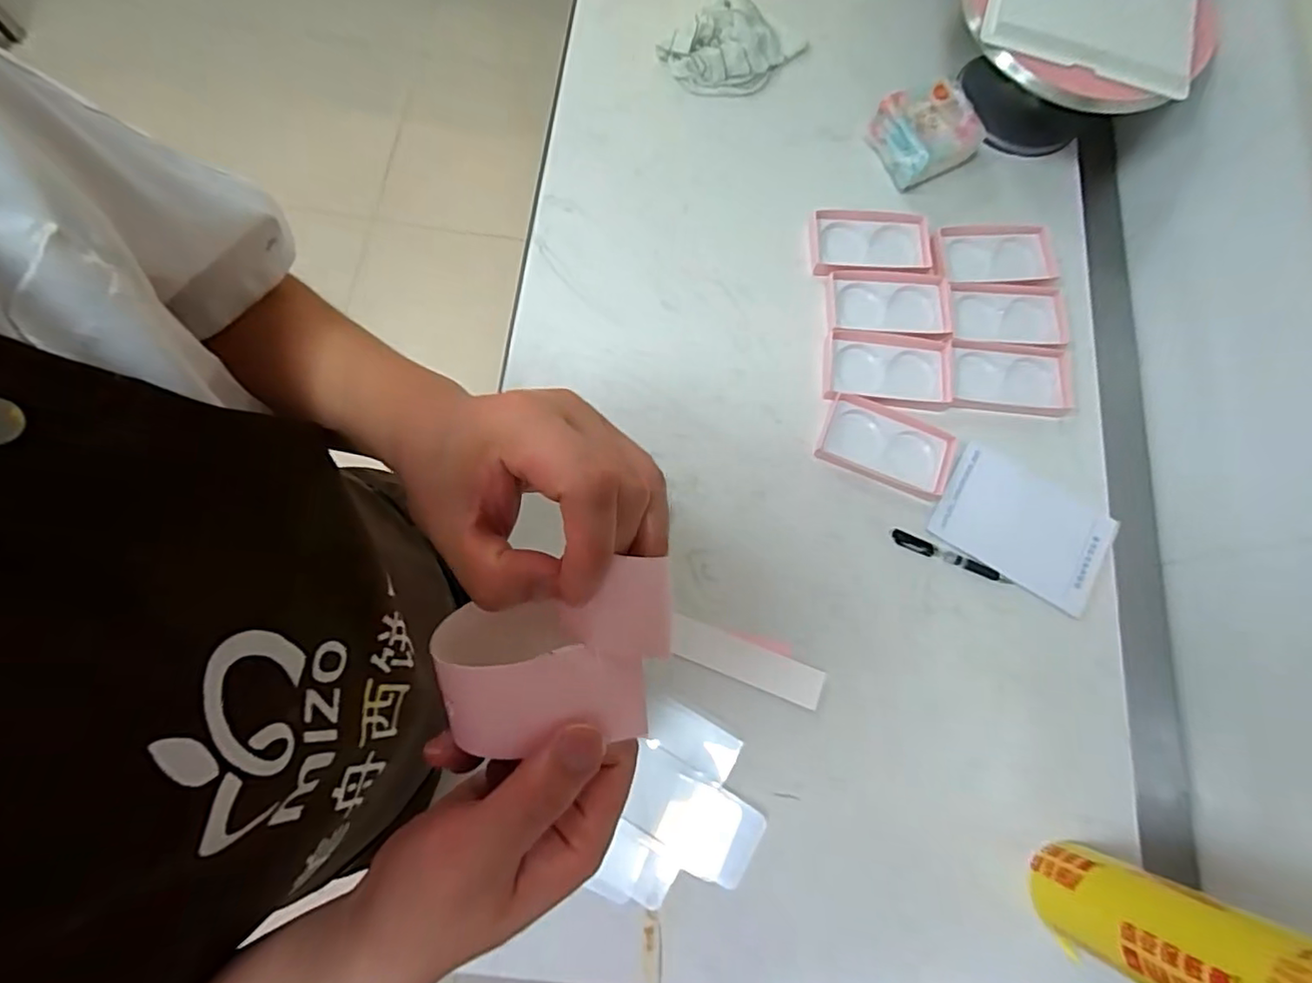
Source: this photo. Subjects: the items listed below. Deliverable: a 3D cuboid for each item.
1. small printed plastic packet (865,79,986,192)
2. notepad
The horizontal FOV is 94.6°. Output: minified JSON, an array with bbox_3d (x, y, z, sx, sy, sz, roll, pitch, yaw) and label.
[{"bbox_3d":[0.350,-0.471,0.794,0.124,0.051,0.109,-33,80,-11],"label":"small printed plastic packet"},{"bbox_3d":[0.418,0.041,0.691,0.194,0.004,0.126,30,77,3],"label":"notepad"}]

